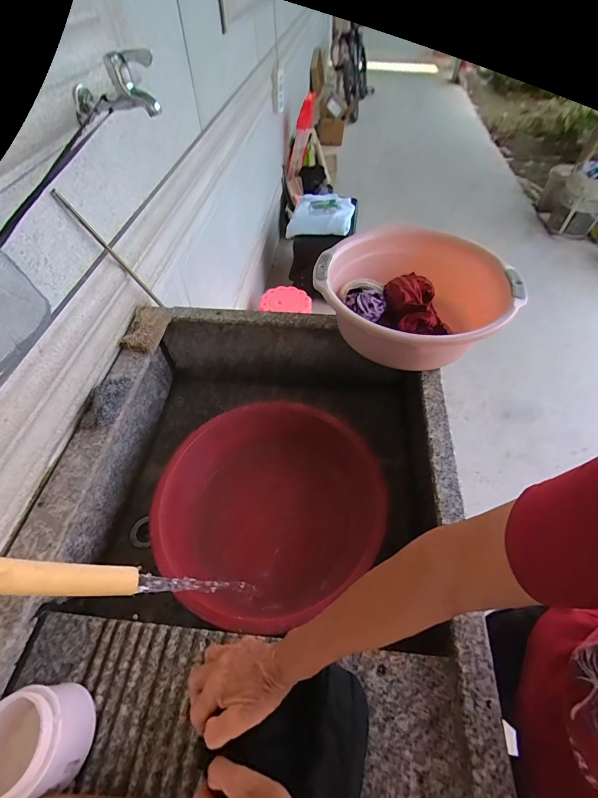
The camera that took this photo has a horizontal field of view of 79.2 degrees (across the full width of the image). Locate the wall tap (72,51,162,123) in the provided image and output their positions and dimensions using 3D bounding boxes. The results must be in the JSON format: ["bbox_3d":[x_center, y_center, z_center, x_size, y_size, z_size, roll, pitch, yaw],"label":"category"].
[{"bbox_3d":[-0.248,-0.421,0.486,0.128,0.075,0.053,11,53,9],"label":"wall tap"}]

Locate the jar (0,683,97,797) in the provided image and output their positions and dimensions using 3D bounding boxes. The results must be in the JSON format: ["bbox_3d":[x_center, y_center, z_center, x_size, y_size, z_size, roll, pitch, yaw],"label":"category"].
[{"bbox_3d":[-0.288,0.373,0.394,0.096,0.077,0.092,0,52,0],"label":"jar"}]

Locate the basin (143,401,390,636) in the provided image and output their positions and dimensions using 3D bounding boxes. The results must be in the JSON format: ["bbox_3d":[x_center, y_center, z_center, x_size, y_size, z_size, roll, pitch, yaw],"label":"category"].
[{"bbox_3d":[-0.052,0.187,0.641,0.367,0.114,0.345,0,52,0],"label":"basin"}]

